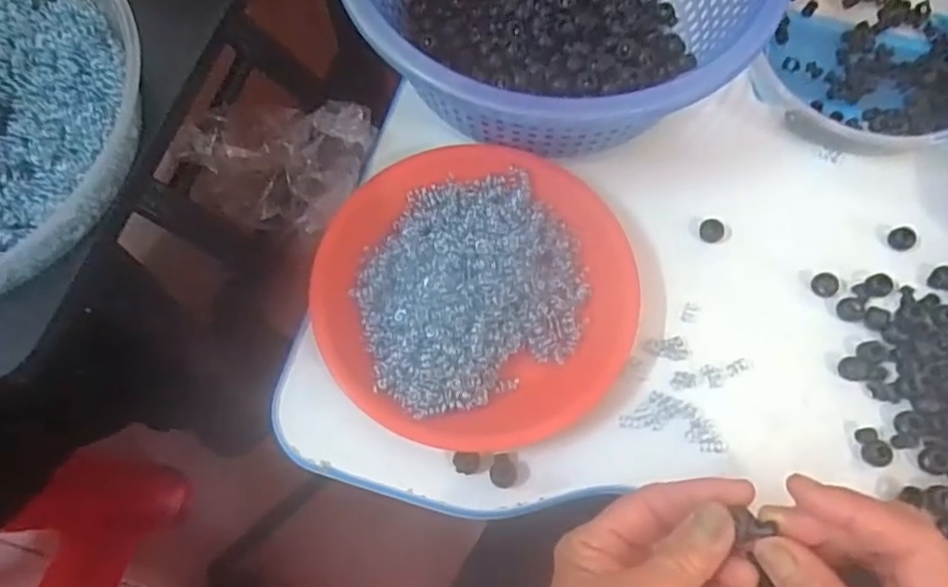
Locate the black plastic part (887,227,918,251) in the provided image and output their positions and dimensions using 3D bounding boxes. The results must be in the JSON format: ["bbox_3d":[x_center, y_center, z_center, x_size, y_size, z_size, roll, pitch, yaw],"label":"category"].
[{"bbox_3d":[0.285,-0.036,0.439,0.012,0.013,0.016,-26,71,-10],"label":"black plastic part"}]

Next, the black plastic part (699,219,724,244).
[{"bbox_3d":[0.160,-0.042,0.442,0.016,0.008,0.016,-2,69,-1],"label":"black plastic part"}]

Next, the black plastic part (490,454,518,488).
[{"bbox_3d":[0.017,0.104,0.385,0.015,0.004,0.019,-2,69,-1],"label":"black plastic part"}]

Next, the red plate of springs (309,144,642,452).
[{"bbox_3d":[0.002,-0.007,0.408,0.192,0.044,0.191,0,69,-1],"label":"red plate of springs"}]

